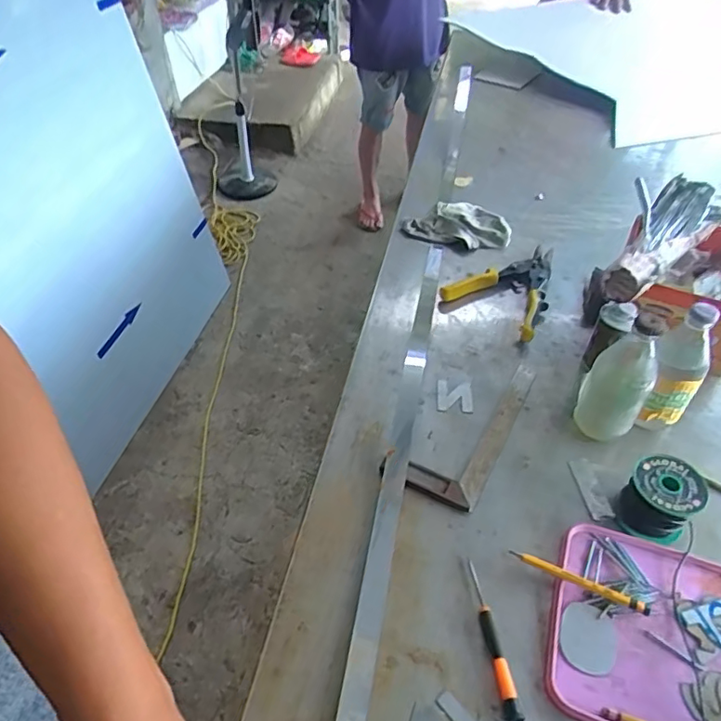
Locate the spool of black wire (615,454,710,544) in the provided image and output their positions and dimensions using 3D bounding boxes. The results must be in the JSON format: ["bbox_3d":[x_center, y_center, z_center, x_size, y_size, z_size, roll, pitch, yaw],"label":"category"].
[{"bbox_3d":[0.312,0.146,0.581,0.067,0.064,0.068,-1,45,1],"label":"spool of black wire"}]

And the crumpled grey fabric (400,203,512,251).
[{"bbox_3d":[0.174,-0.245,0.989,0.188,0.045,0.103,15,47,16],"label":"crumpled grey fabric"}]

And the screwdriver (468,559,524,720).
[{"bbox_3d":[0.122,0.252,0.509,0.014,0.013,0.140,-6,45,-5],"label":"screwdriver"}]

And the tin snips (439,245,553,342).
[{"bbox_3d":[0.247,-0.125,0.879,0.150,0.026,0.217,29,52,27],"label":"tin snips"}]

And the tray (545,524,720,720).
[{"bbox_3d":[0.276,0.257,0.512,0.185,0.011,0.186,15,47,16],"label":"tray"}]

